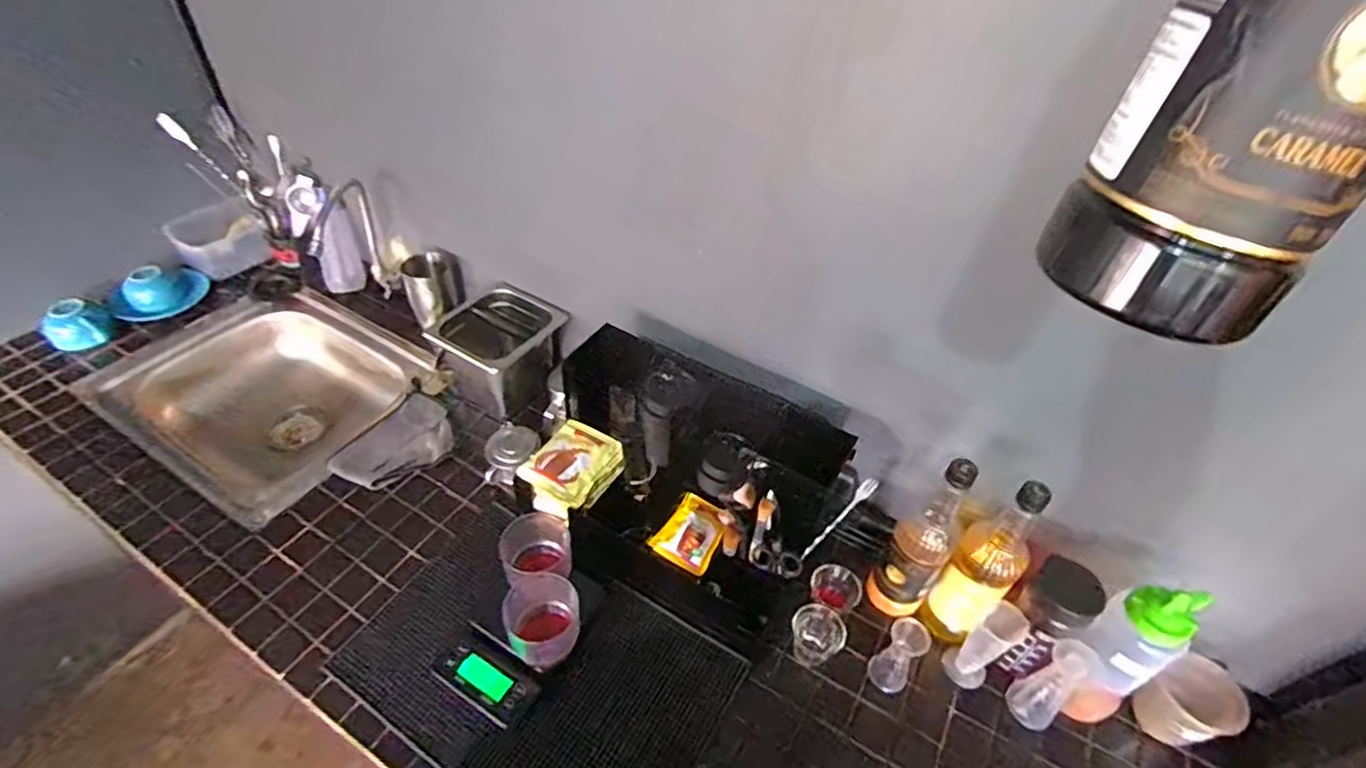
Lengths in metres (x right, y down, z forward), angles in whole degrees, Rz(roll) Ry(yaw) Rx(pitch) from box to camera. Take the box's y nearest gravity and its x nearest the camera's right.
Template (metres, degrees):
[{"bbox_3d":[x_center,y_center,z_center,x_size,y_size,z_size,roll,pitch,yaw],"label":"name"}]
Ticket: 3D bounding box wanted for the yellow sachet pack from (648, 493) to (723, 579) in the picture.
[{"bbox_3d":[0.014,0.188,0.818,0.079,0.022,0.097,23,47,19],"label":"yellow sachet pack"}]

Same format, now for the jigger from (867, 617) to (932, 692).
[{"bbox_3d":[0.259,0.328,0.764,0.046,0.110,0.043,2,44,-2],"label":"jigger"}]

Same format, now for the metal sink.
[{"bbox_3d":[-0.720,0.059,1.190,0.511,0.200,0.421,26,48,21],"label":"metal sink"}]

